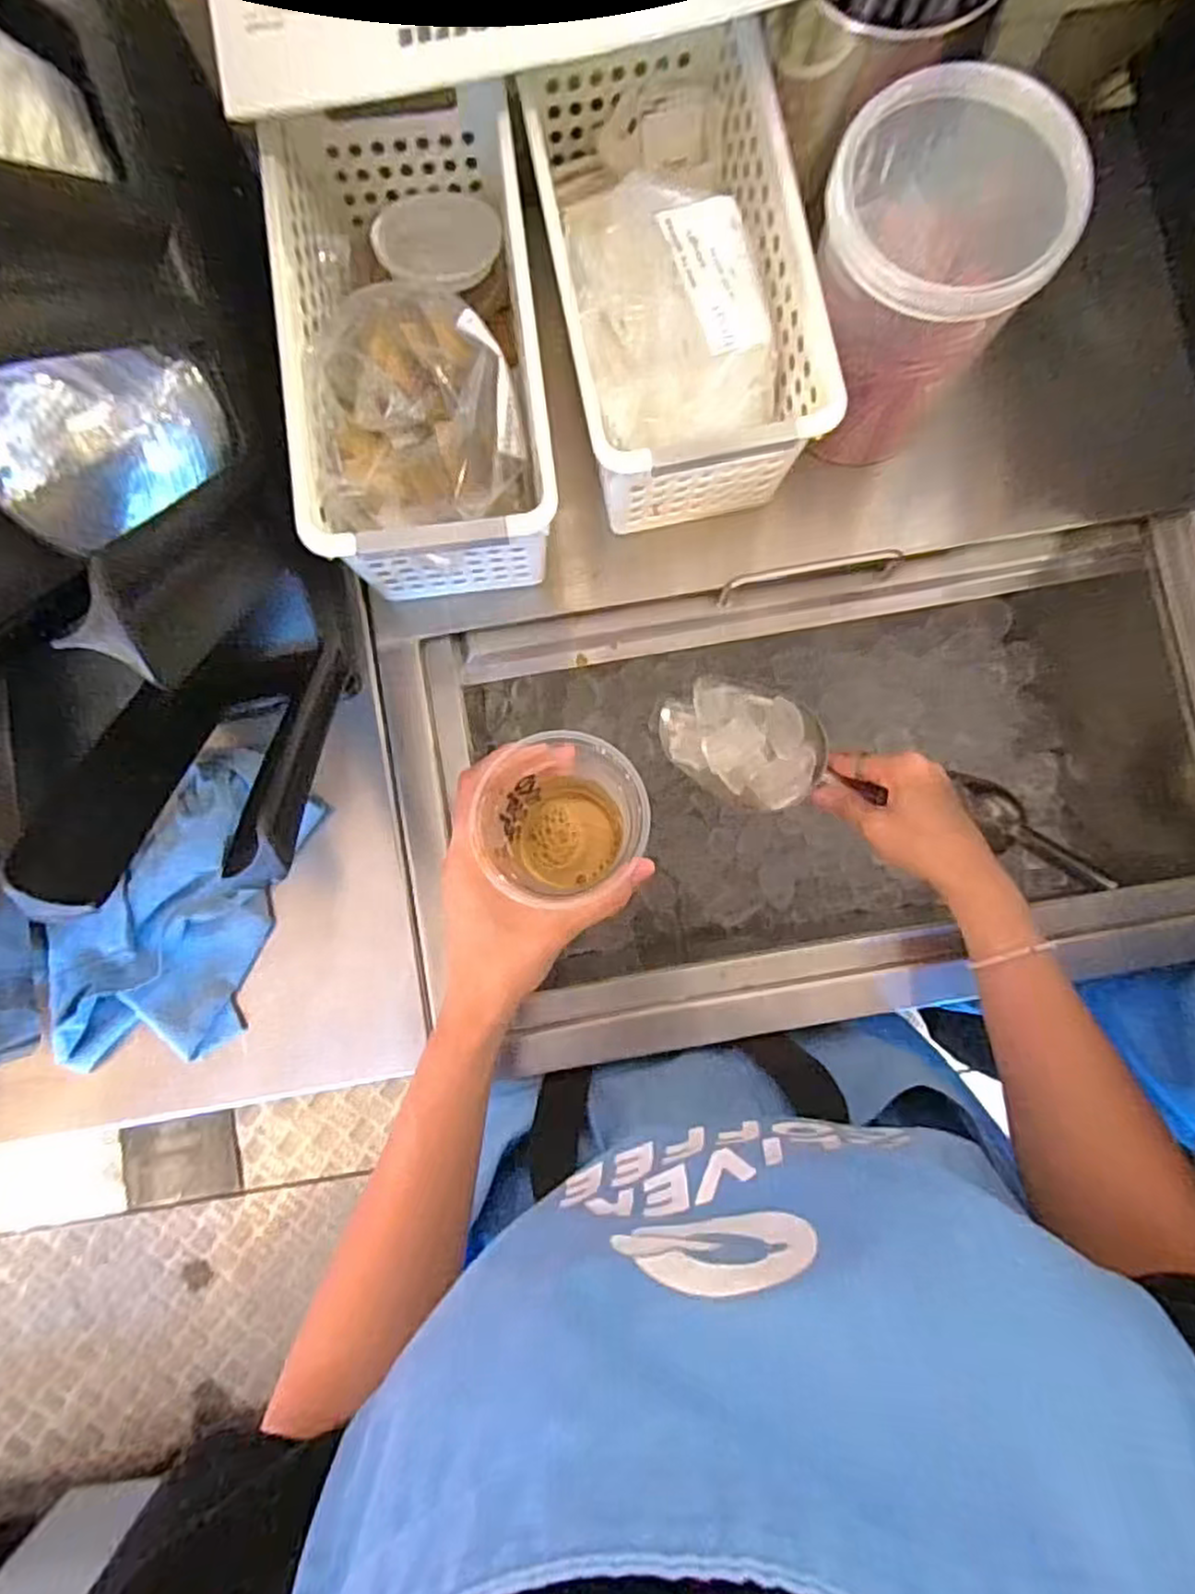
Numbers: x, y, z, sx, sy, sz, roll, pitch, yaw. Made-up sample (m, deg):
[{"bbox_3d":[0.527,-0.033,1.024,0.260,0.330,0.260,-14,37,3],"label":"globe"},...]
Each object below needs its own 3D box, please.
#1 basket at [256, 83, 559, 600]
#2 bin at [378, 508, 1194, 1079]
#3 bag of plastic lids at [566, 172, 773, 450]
[{"bbox_3d":[-0.104,-0.268,0.438,0.133,0.113,0.276,-8,85,0],"label":"basket"},{"bbox_3d":[0.174,-0.017,0.632,0.628,0.390,0.311,-9,85,0],"label":"bin"},{"bbox_3d":[0.042,-0.266,0.405,0.101,0.067,0.117,-18,85,-1],"label":"bag of plastic lids"}]

